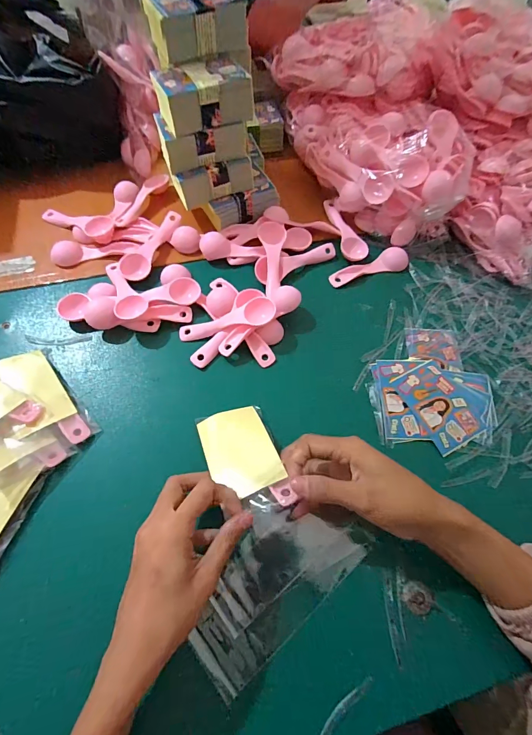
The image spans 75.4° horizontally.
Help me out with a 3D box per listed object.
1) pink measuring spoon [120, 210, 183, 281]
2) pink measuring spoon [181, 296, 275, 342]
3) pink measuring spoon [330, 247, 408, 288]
[{"bbox_3d":[-0.142,-0.155,0.436,0.034,0.014,0.113,28,66,9],"label":"pink measuring spoon"},{"bbox_3d":[-0.043,-0.052,0.394,0.112,0.015,0.033,-14,65,12],"label":"pink measuring spoon"},{"bbox_3d":[0.135,-0.132,0.451,0.111,0.010,0.034,-18,67,-12],"label":"pink measuring spoon"}]

